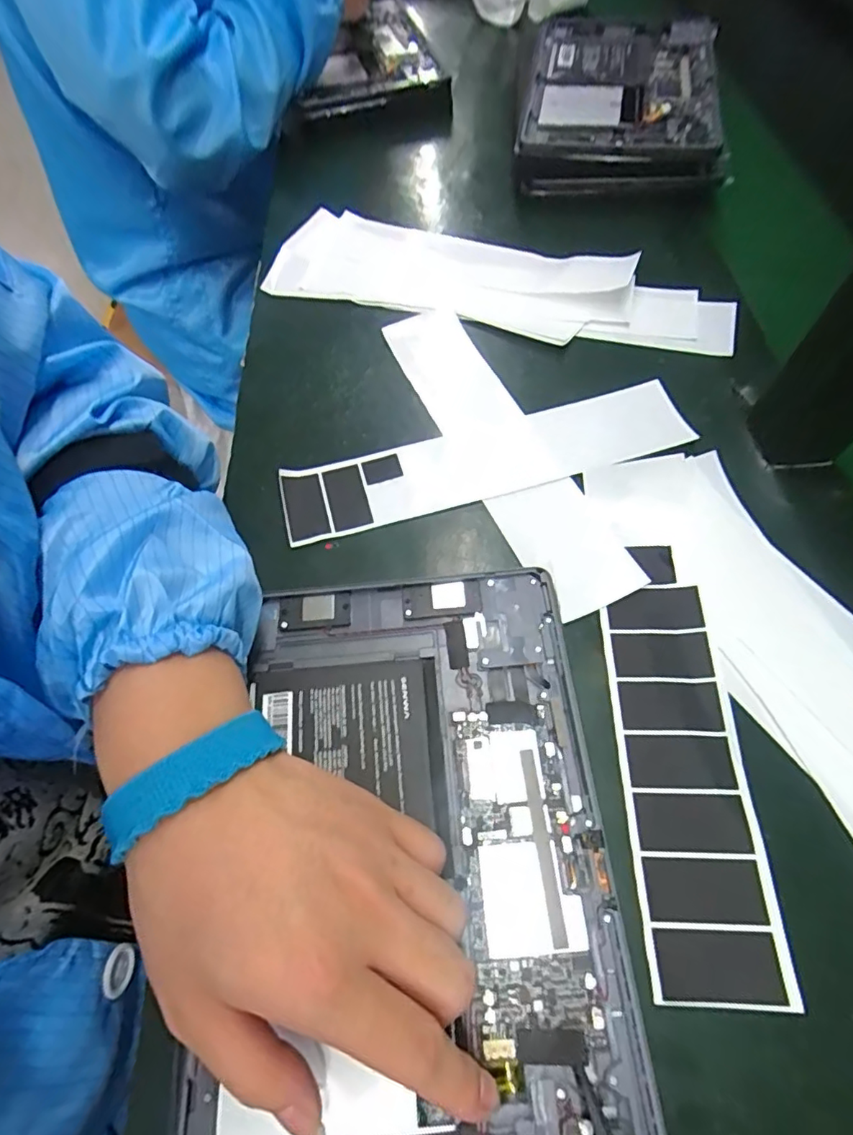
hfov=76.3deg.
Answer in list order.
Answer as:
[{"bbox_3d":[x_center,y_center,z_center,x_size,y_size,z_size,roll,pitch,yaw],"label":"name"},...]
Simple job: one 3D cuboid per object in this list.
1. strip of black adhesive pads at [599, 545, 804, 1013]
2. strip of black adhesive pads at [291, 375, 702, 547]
[{"bbox_3d":[0.121,0.084,0.267,0.054,0.004,0.207,-1,62,3],"label":"strip of black adhesive pads"},{"bbox_3d":[0.039,-0.070,0.355,0.263,0.006,0.059,-15,60,-3],"label":"strip of black adhesive pads"}]

